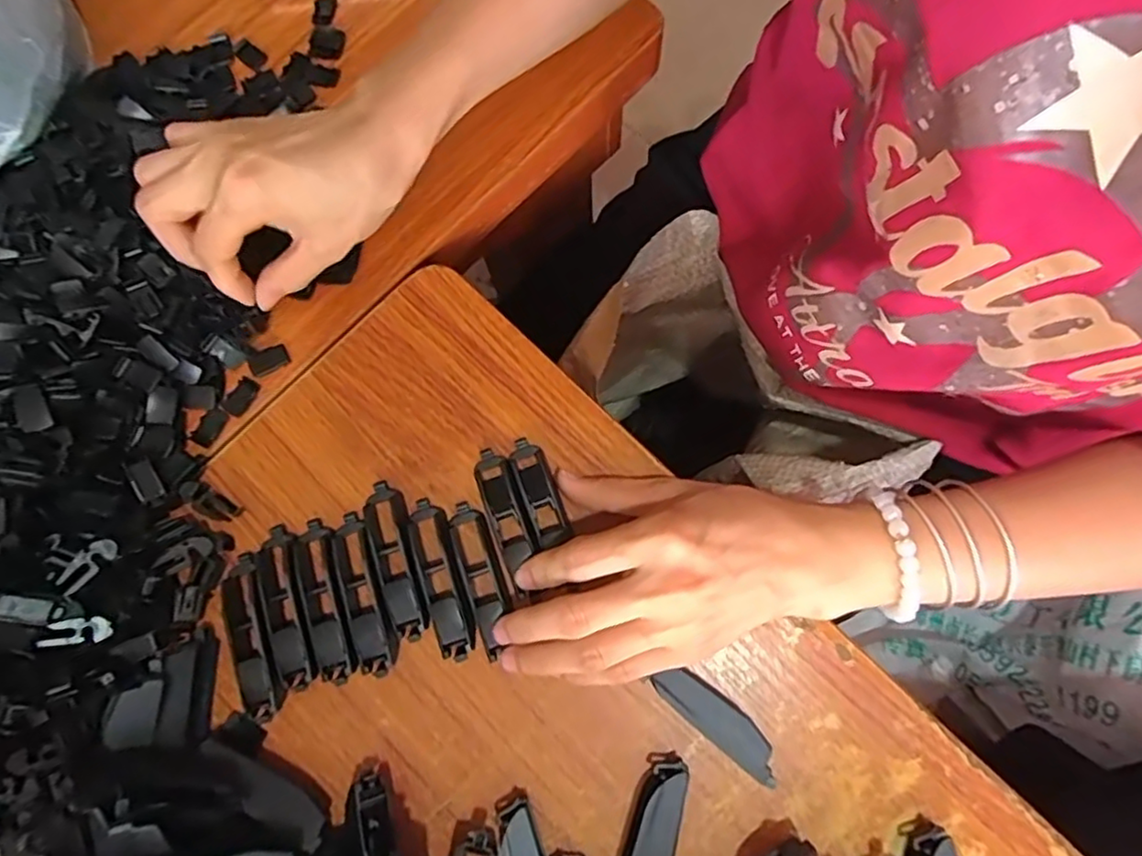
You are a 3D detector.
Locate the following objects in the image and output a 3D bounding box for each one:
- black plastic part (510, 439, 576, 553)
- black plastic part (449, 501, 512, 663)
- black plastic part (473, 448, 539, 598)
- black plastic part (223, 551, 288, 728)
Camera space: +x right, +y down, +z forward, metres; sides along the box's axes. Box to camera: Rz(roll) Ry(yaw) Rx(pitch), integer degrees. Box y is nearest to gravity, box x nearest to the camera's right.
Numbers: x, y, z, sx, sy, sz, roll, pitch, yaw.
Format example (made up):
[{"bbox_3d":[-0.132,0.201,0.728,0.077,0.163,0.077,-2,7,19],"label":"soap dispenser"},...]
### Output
[{"bbox_3d":[-0.016,0.030,0.313,0.017,0.010,0.057,-19,62,-6],"label":"black plastic part"},{"bbox_3d":[-0.043,0.071,0.305,0.020,0.012,0.075,-15,67,-5],"label":"black plastic part"},{"bbox_3d":[-0.032,0.039,0.310,0.018,0.013,0.063,-21,61,-6],"label":"black plastic part"},{"bbox_3d":[-0.152,0.098,0.301,0.018,0.012,0.077,-19,77,-2],"label":"black plastic part"}]

